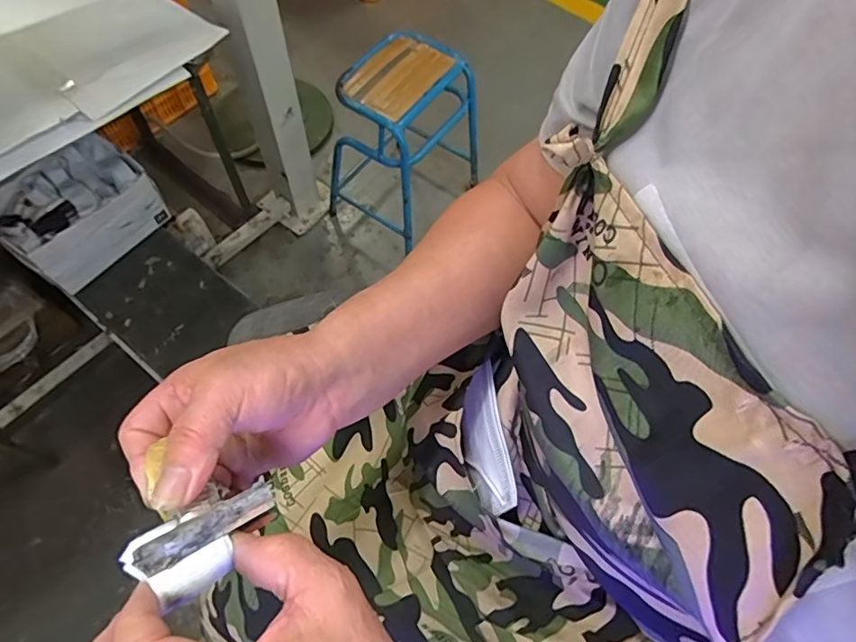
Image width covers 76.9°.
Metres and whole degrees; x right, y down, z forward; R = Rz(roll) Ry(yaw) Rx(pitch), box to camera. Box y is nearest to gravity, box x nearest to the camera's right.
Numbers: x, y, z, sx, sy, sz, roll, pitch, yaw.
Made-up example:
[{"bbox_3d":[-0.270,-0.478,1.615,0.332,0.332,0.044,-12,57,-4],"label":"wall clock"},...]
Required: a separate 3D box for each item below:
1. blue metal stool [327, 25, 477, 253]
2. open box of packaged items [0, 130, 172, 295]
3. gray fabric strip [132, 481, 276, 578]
[{"bbox_3d":[-0.051,-0.504,1.552,0.297,0.513,0.396,38,67,16],"label":"blue metal stool"},{"bbox_3d":[-0.794,-0.250,1.223,0.205,0.159,0.311,41,68,17],"label":"open box of packaged items"},{"bbox_3d":[-0.105,0.099,0.259,0.064,0.004,0.015,-24,71,-40],"label":"gray fabric strip"}]

